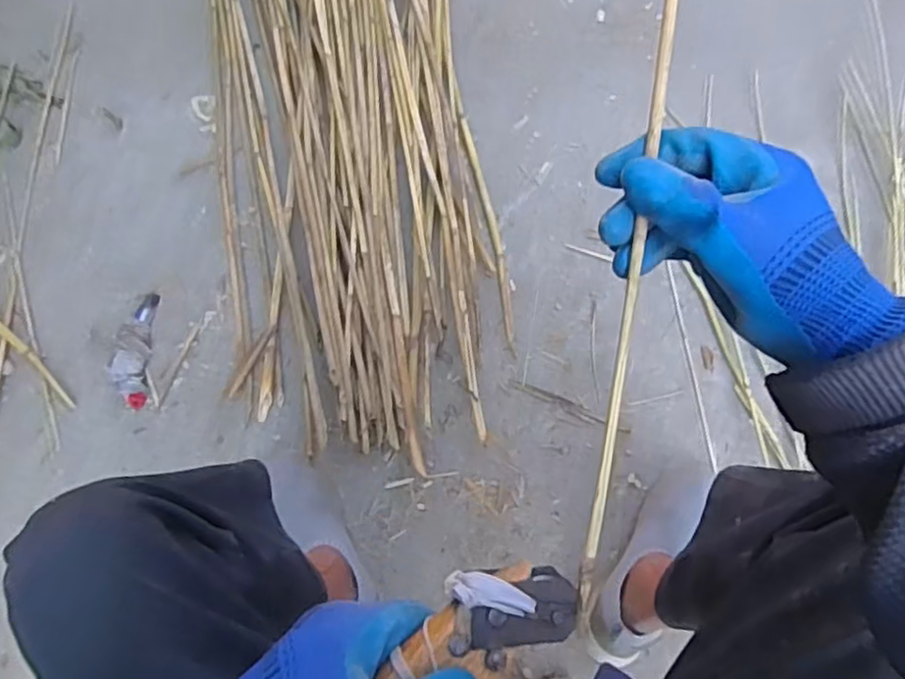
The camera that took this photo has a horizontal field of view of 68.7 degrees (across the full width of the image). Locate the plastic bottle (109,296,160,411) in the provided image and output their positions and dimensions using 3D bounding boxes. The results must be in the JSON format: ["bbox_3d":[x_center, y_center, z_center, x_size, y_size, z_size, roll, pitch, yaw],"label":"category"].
[{"bbox_3d":[-0.448,0.013,0.930,0.043,0.030,0.166,-1,76,0],"label":"plastic bottle"}]

